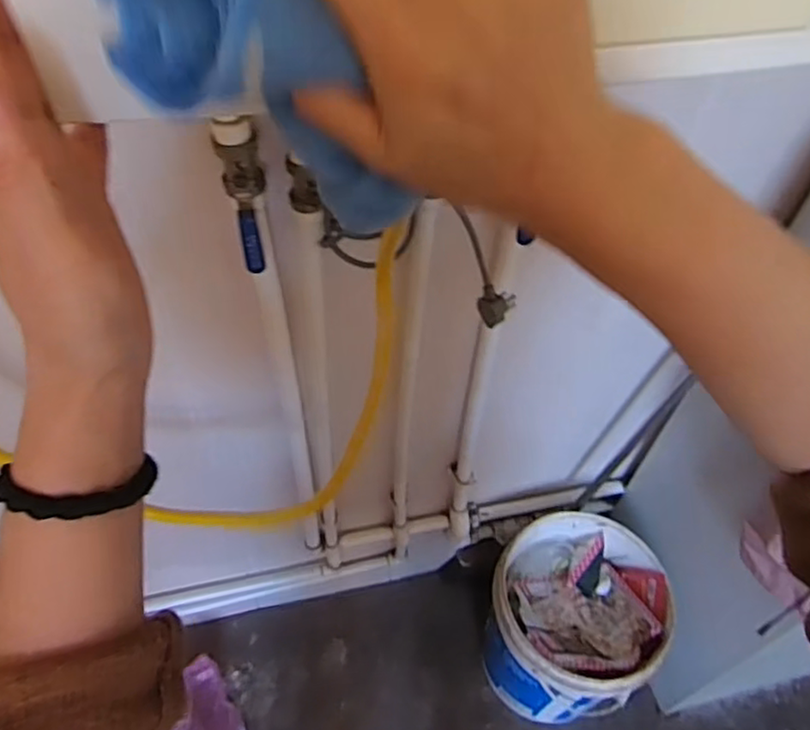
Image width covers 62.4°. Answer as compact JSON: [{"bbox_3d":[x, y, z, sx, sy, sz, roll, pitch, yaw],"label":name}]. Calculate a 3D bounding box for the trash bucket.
[{"bbox_3d":[0.307,0.496,1.292,0.291,0.338,0.300,2,51,-3],"label":"trash bucket"}]

